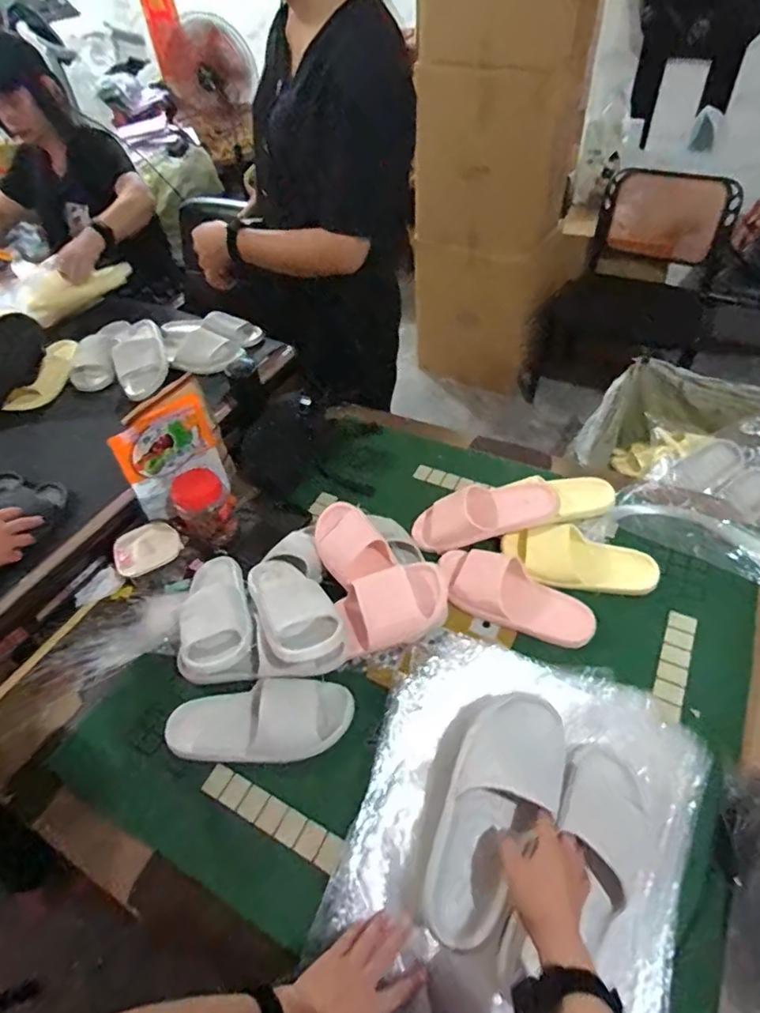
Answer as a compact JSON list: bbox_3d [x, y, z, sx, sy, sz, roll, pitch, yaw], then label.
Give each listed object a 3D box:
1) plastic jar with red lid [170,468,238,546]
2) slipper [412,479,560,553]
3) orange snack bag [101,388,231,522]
[{"bbox_3d":[-0.322,0.003,1.000,0.096,0.108,0.101,-3,48,3],"label":"plastic jar with red lid"},{"bbox_3d":[0.179,0.006,0.965,0.252,0.053,0.107,-16,47,13],"label":"slipper"},{"bbox_3d":[-0.384,-0.088,1.016,0.182,0.194,0.034,-37,50,-28],"label":"orange snack bag"}]

